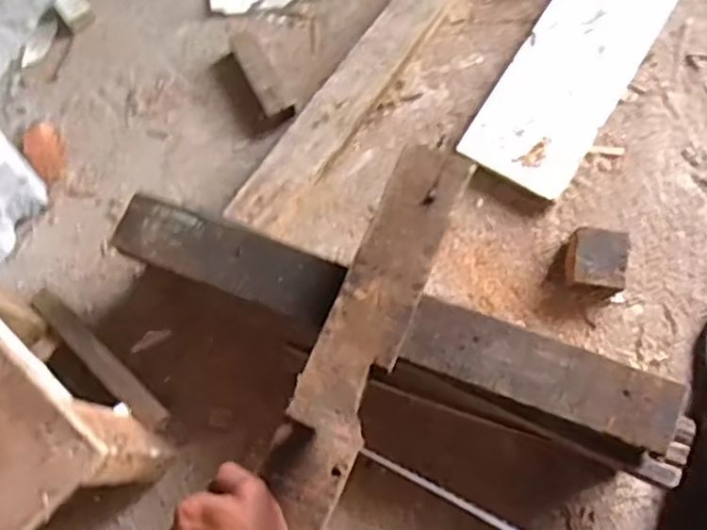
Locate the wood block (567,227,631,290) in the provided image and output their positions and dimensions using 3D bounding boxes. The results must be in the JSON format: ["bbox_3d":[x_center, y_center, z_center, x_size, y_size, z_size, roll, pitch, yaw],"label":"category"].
[{"bbox_3d":[0.241,-0.003,0.708,0.057,0.041,0.058,11,71,6],"label":"wood block"}]

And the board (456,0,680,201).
[{"bbox_3d":[0.265,-0.250,0.798,0.120,0.025,0.389,31,75,12],"label":"board"}]

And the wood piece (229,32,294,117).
[{"bbox_3d":[-0.103,-0.214,0.792,0.035,0.026,0.118,-25,72,-7],"label":"wood piece"}]

